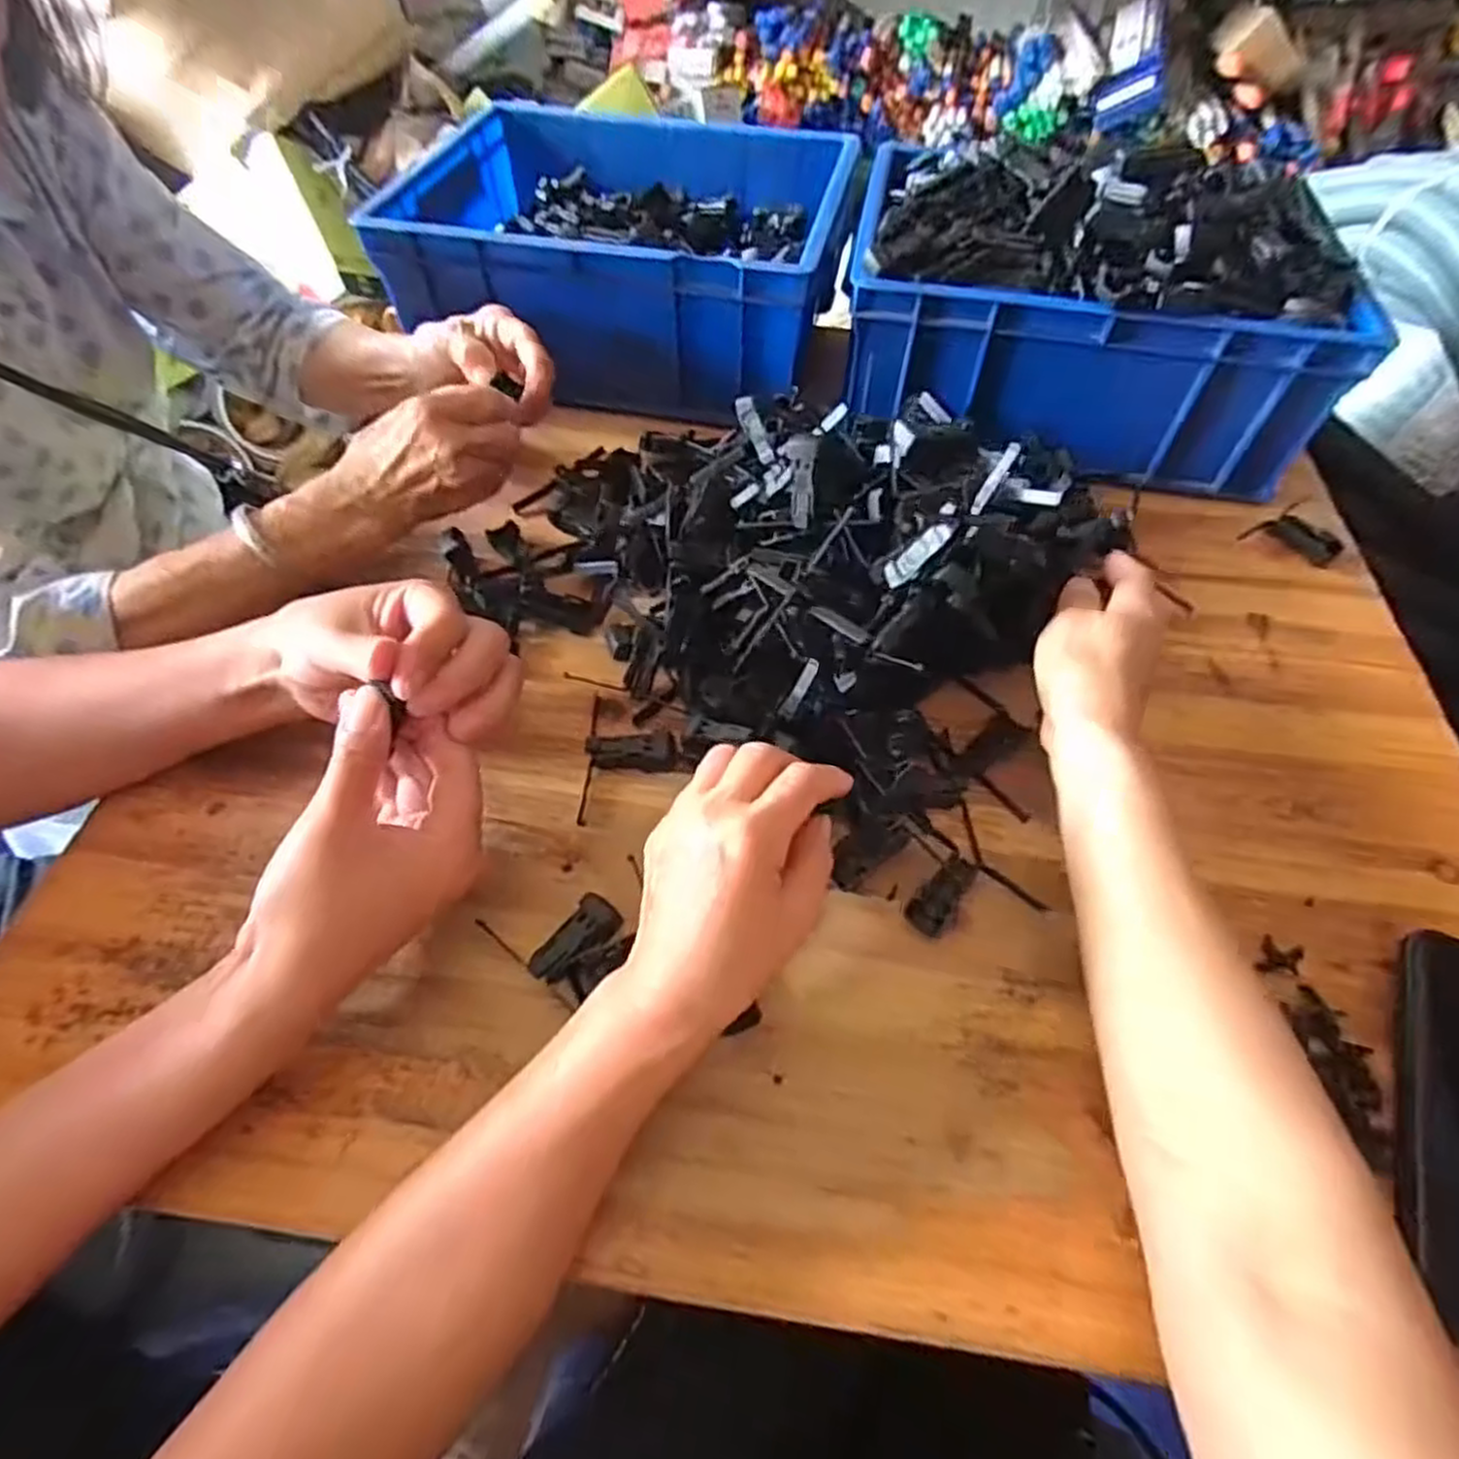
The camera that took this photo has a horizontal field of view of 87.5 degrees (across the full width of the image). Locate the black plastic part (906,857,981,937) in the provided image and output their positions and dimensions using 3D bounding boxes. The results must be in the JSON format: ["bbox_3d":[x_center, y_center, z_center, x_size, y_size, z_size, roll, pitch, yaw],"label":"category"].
[{"bbox_3d":[0.108,0.082,0.380,0.021,0.014,0.045,38,60,22],"label":"black plastic part"}]

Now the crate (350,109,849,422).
[{"bbox_3d":[-0.083,-0.401,0.658,0.334,0.131,0.263,12,54,6],"label":"crate"}]

